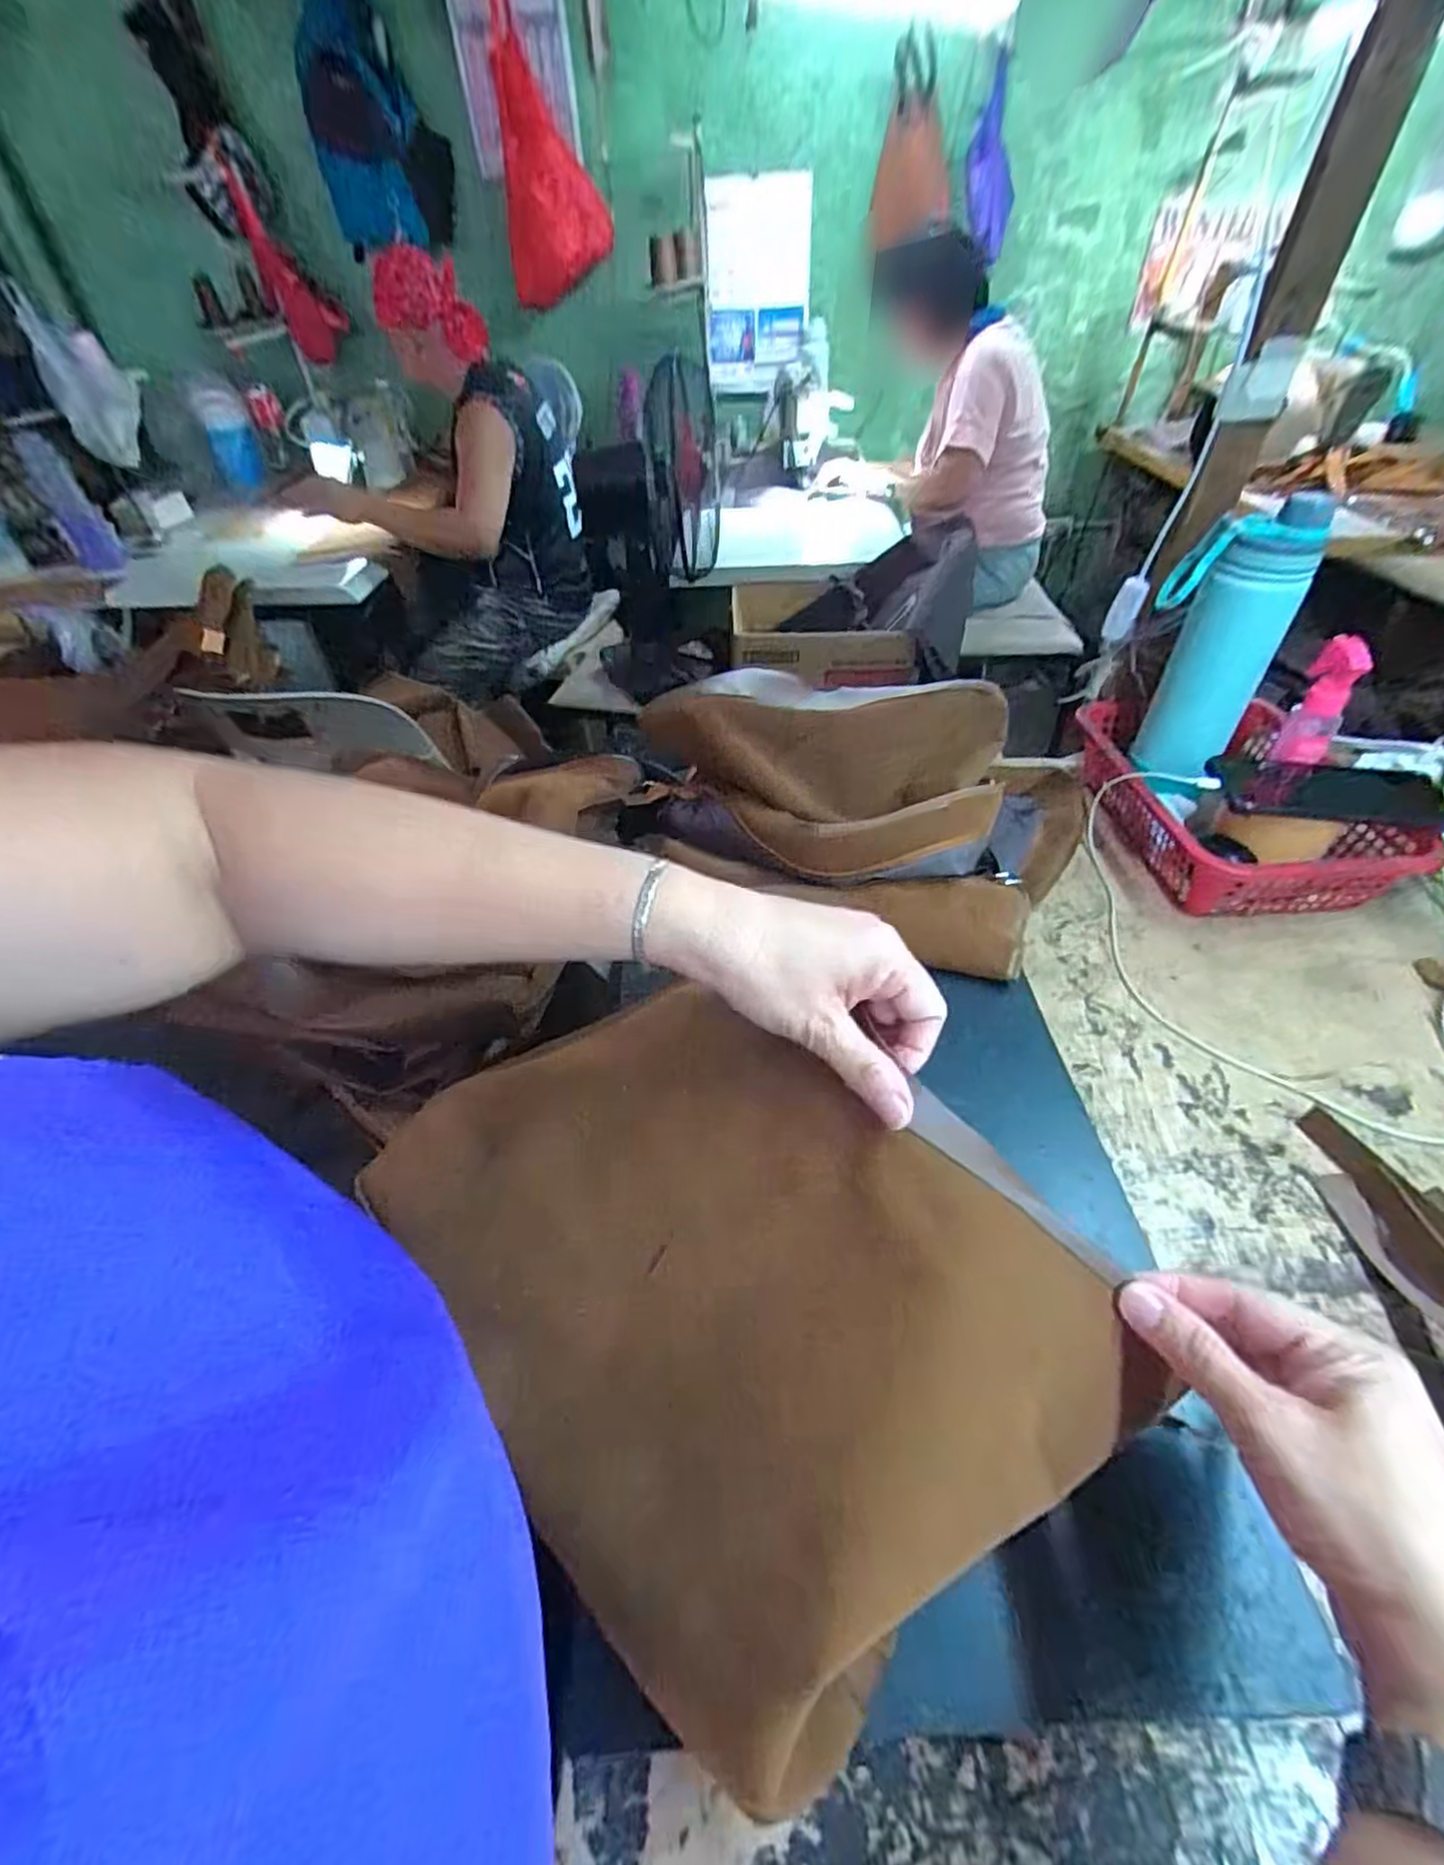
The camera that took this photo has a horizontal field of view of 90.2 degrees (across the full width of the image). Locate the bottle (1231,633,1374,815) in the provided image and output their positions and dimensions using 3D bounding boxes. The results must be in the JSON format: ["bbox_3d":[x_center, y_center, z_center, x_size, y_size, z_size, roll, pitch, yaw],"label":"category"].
[{"bbox_3d":[0.496,-0.169,0.616,0.042,0.149,0.034,33,55,31],"label":"bottle"}]

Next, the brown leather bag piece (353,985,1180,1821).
[{"bbox_3d":[-0.012,0.133,0.320,0.207,0.079,0.314,-31,49,-28],"label":"brown leather bag piece"}]

